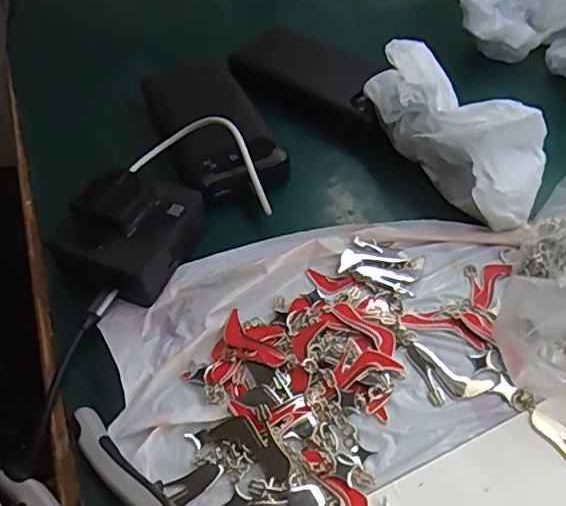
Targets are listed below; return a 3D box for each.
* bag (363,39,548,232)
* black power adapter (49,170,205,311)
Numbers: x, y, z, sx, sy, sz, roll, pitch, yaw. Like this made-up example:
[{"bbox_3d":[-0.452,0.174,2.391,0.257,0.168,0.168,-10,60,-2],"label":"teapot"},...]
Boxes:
[{"bbox_3d":[0.115,-0.085,0.381,0.066,0.069,0.145,-29,54,-18],"label":"bag"},{"bbox_3d":[-0.097,-0.015,0.357,0.070,0.042,0.080,17,54,18],"label":"black power adapter"}]

